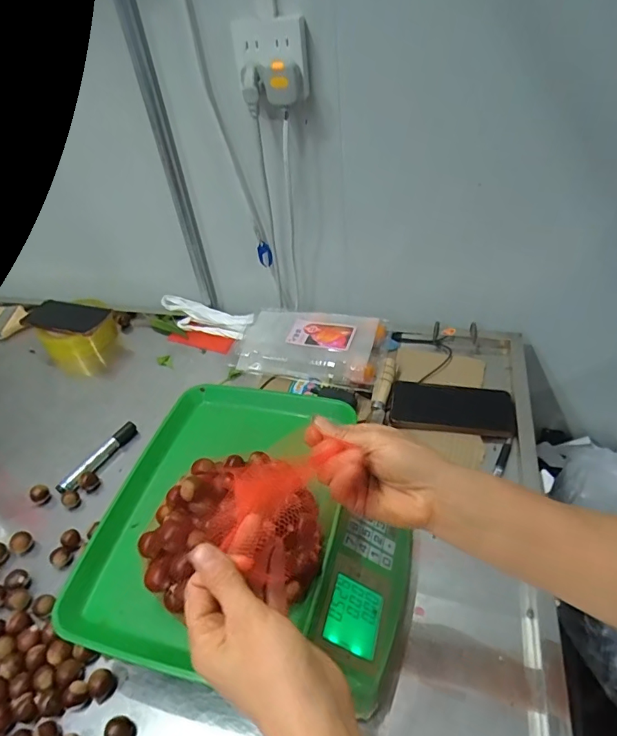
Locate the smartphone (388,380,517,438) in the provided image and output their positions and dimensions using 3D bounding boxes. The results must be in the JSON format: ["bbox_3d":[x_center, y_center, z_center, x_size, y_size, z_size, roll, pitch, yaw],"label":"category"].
[{"bbox_3d":[0.200,0.052,0.654,0.164,0.016,0.080,5,44,13],"label":"smartphone"}]

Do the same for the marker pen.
[{"bbox_3d":[-0.290,0.125,0.652,0.021,0.021,0.128,22,50,28],"label":"marker pen"}]

